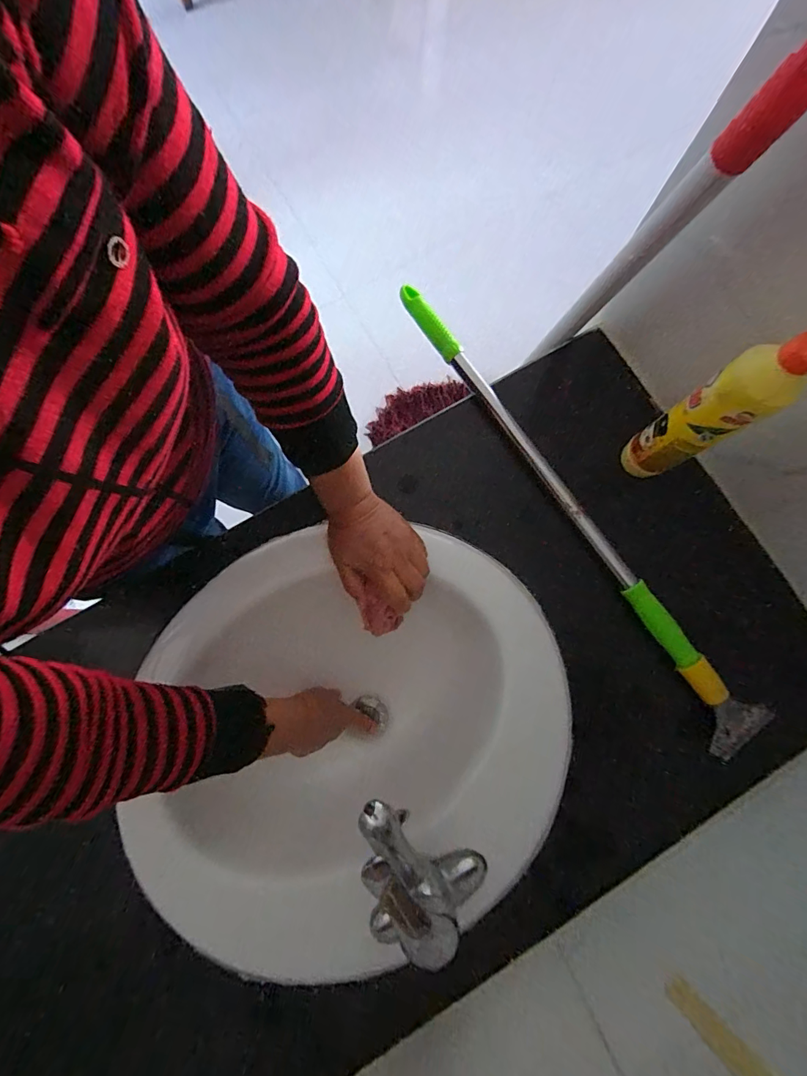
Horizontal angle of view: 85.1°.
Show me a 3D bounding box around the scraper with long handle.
[{"bbox_3d":[0.175,-0.048,0.520,0.071,0.045,0.645,-34,81,-8],"label":"scraper with long handle"}]

